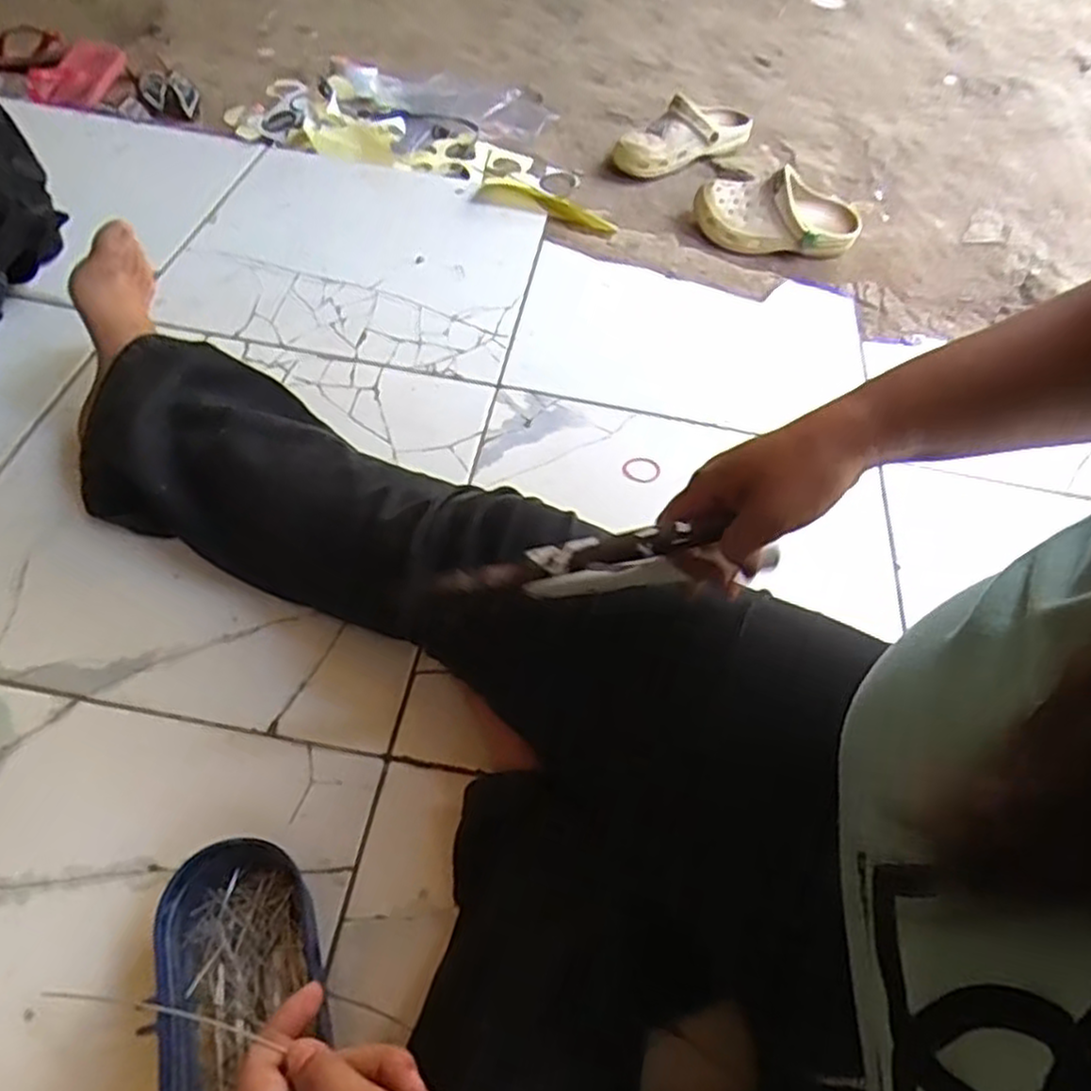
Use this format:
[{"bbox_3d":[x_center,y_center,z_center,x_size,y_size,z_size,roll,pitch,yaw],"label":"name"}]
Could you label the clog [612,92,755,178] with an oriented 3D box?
[{"bbox_3d":[0.233,-0.651,1.183,0.094,0.098,0.237,39,59,19],"label":"clog"}]

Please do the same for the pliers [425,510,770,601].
[{"bbox_3d":[0.036,0.010,0.390,0.179,0.049,0.014,-7,55,-6],"label":"pliers"}]

